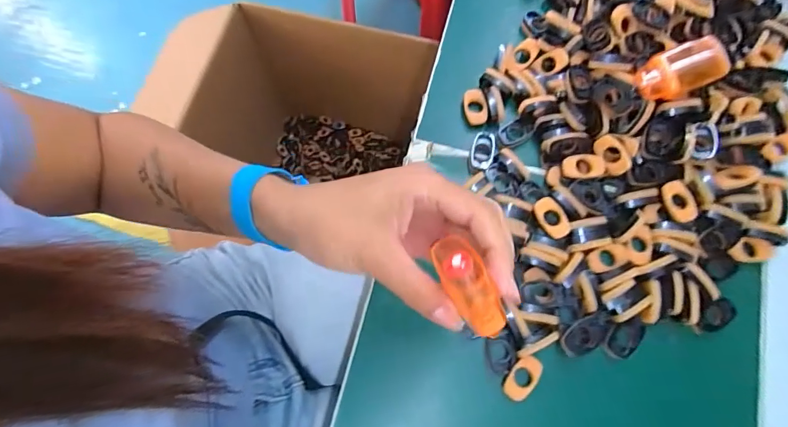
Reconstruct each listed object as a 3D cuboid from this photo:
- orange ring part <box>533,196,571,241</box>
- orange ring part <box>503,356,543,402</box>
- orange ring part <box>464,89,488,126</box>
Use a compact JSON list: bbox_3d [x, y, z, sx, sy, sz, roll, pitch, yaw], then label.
[{"bbox_3d":[0.124,0.004,0.333,0.021,0.006,0.033,-18,74,-5],"label":"orange ring part"},{"bbox_3d":[0.093,0.119,0.307,0.020,0.006,0.033,35,77,10],"label":"orange ring part"},{"bbox_3d":[0.071,-0.093,0.371,0.019,0.007,0.032,-4,74,-1],"label":"orange ring part"}]

